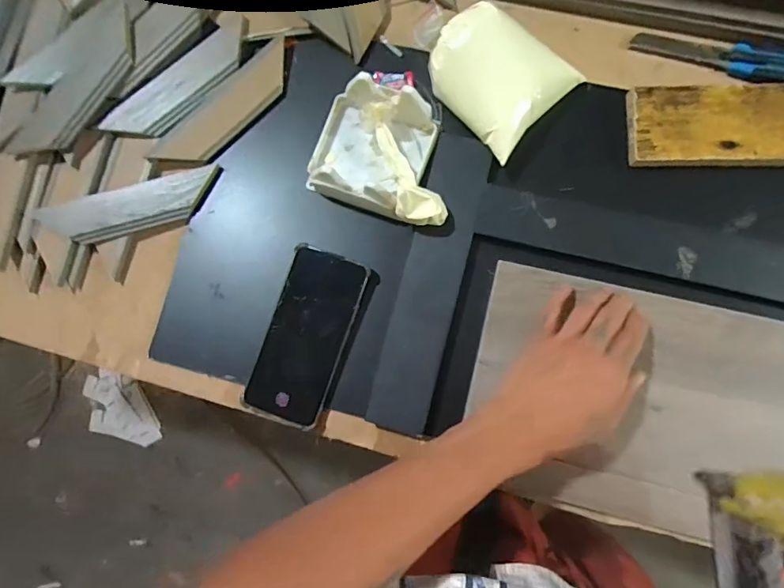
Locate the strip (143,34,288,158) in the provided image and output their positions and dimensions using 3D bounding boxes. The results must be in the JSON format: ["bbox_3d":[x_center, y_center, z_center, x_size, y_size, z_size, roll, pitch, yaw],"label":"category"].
[{"bbox_3d":[-0.170,-0.191,0.493,0.171,0.008,0.050,-45,81,-2],"label":"strip"}]

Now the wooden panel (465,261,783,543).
[{"bbox_3d":[0.396,0.135,0.389,0.660,0.022,0.196,13,84,6],"label":"wooden panel"}]

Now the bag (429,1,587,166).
[{"bbox_3d":[0.108,-0.213,0.447,0.120,0.050,0.126,-40,81,-1],"label":"bag"}]

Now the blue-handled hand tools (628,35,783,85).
[{"bbox_3d":[0.349,-0.229,0.462,0.214,0.016,0.037,20,85,7],"label":"blue-handled hand tools"}]

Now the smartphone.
[{"bbox_3d":[-0.081,0.040,0.449,0.075,0.009,0.164,19,84,7],"label":"smartphone"}]

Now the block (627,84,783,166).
[{"bbox_3d":[0.307,-0.161,0.451,0.152,0.015,0.075,2,83,5],"label":"block"}]

